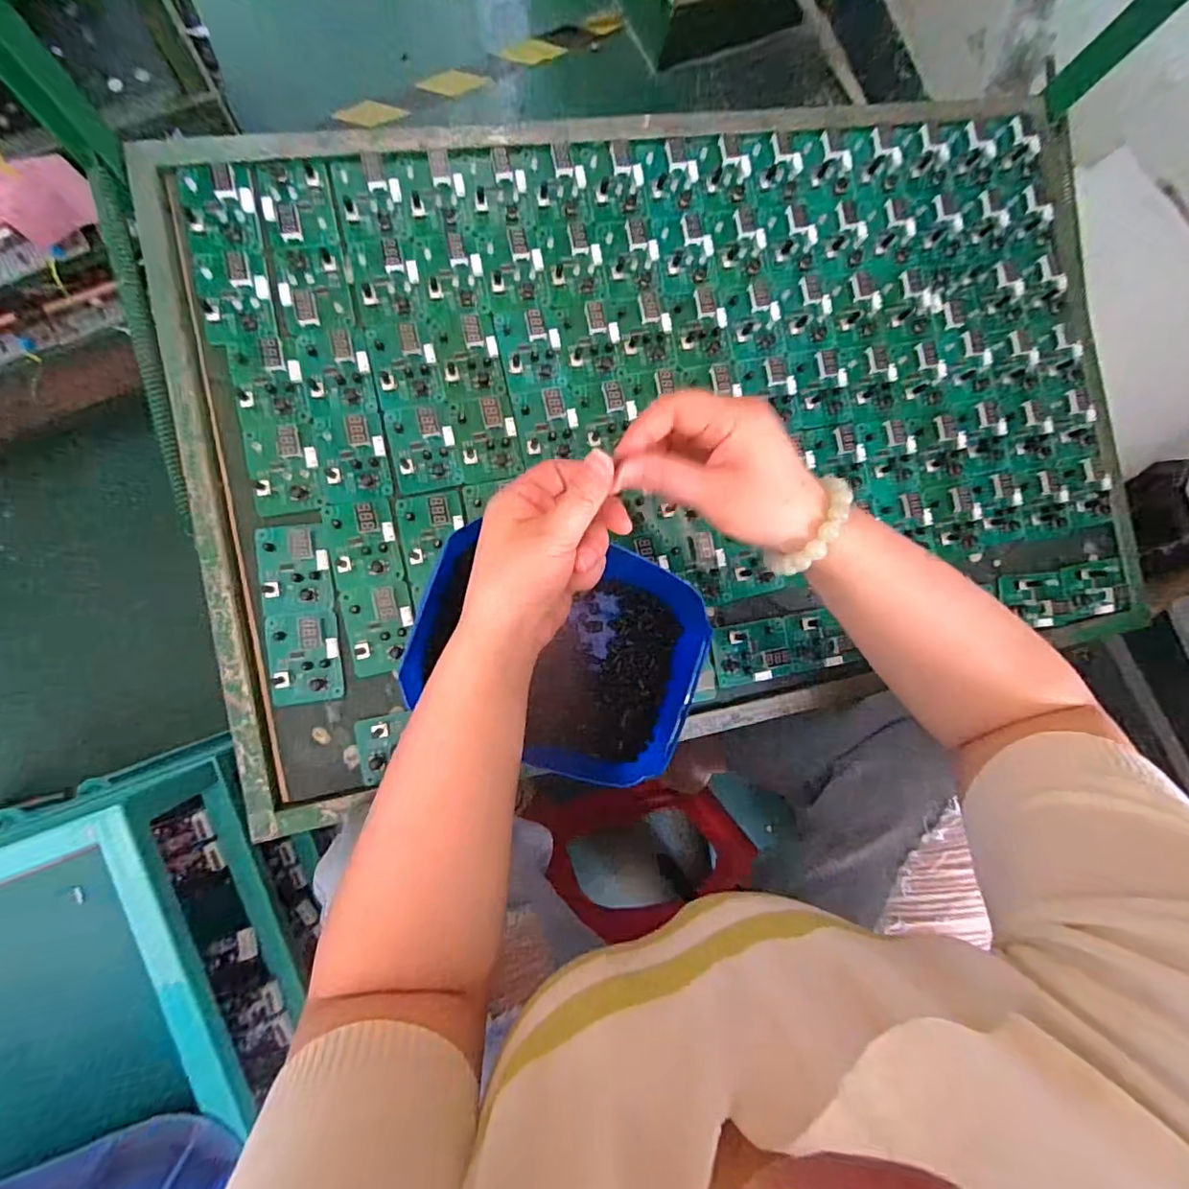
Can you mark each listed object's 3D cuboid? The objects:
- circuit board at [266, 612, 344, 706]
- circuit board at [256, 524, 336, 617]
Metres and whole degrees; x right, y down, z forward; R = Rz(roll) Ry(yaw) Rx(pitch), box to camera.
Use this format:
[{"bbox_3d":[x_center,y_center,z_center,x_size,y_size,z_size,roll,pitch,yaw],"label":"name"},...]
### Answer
[{"bbox_3d":[-0.227,0.050,0.437,0.051,0.009,0.070,-5,88,-9],"label":"circuit board"},{"bbox_3d":[-0.236,-0.019,0.440,0.051,0.009,0.069,-8,89,-9],"label":"circuit board"}]

